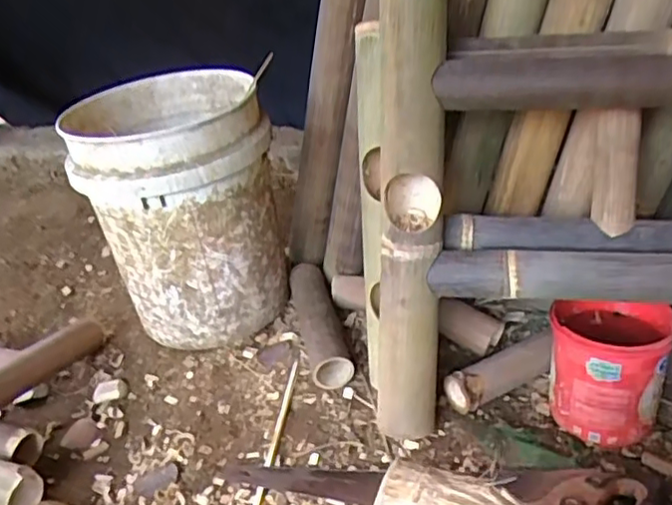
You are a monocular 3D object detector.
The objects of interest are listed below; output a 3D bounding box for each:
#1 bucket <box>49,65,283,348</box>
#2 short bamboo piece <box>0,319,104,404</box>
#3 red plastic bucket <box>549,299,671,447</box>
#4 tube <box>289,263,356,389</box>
[{"bbox_3d":[-0.243,-0.062,1.038,0.270,0.385,0.285,-12,31,-10],"label":"bucket"},{"bbox_3d":[-0.454,0.167,0.949,0.041,0.057,0.287,7,18,19],"label":"short bamboo piece"},{"bbox_3d":[0.349,0.146,0.812,0.145,0.159,0.132,3,33,14],"label":"red plastic bucket"},{"bbox_3d":[-0.029,0.111,1.012,0.066,0.067,0.242,-10,32,-8],"label":"tube"}]

